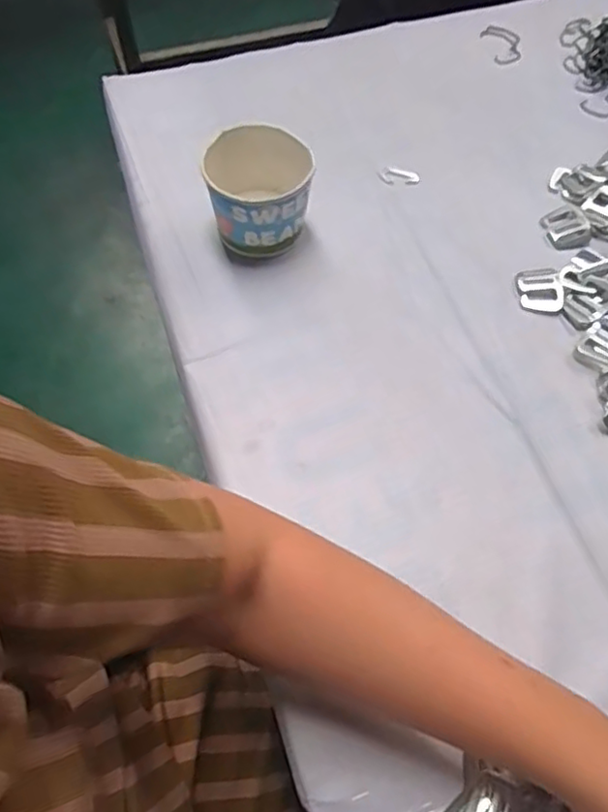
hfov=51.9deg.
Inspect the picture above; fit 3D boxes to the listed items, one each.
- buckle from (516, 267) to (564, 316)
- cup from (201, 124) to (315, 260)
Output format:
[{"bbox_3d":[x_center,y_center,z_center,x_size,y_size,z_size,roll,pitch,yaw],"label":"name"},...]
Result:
[{"bbox_3d":[0.207,-0.101,0.546,0.038,0.005,0.049,-1,62,-1],"label":"buckle"},{"bbox_3d":[-0.037,-0.186,0.548,0.088,0.072,0.085,0,62,-1],"label":"cup"}]

